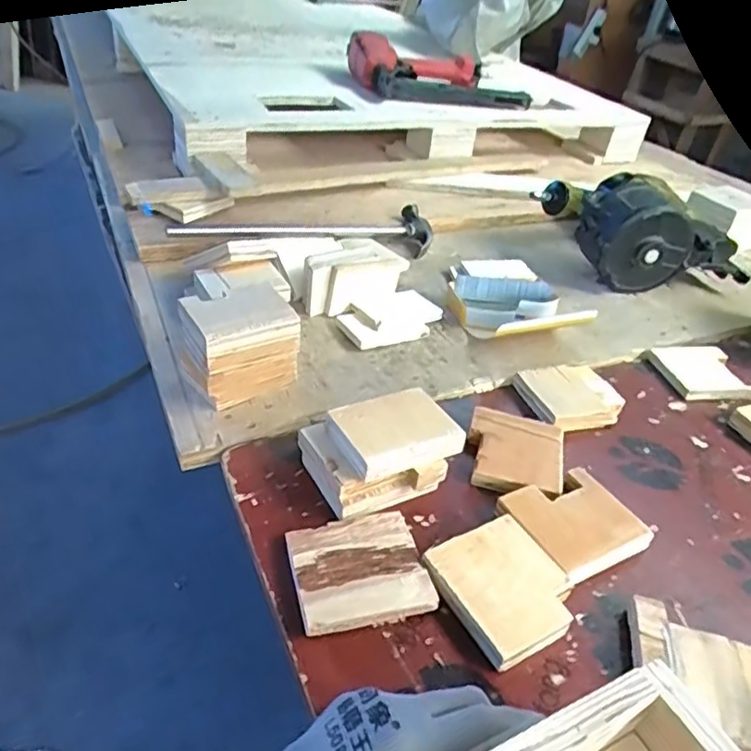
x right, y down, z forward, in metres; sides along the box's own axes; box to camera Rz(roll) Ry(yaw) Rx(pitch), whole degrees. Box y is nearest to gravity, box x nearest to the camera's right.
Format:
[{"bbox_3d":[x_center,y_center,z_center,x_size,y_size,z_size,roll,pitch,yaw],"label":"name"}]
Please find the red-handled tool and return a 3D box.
[{"bbox_3d":[0.118,-0.567,1.151,0.344,0.076,0.186,5,37,-2],"label":"red-handled tool"}]

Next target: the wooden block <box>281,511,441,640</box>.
[{"bbox_3d":[-0.012,0.137,0.439,0.090,0.019,0.084,-7,39,-17],"label":"wooden block"}]

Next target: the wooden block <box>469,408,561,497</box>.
[{"bbox_3d":[0.125,0.069,0.556,0.084,0.013,0.096,14,38,10],"label":"wooden block"}]

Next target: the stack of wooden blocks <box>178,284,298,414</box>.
[{"bbox_3d":[-0.135,-0.033,0.592,0.097,0.094,0.084,-17,43,-28],"label":"stack of wooden blocks"}]

